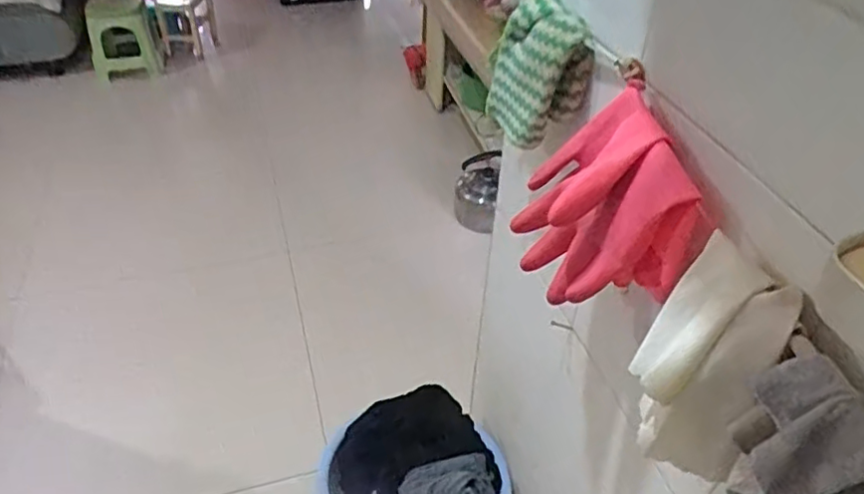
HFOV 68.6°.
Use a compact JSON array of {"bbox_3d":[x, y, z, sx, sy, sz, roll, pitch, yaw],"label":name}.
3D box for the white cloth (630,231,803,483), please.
[{"bbox_3d":[0.186,0.077,0.437,0.079,0.131,0.095,20,45,20],"label":"white cloth"}]

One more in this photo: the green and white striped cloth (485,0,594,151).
[{"bbox_3d":[0.109,-0.182,0.669,0.057,0.139,0.114,-14,44,-17],"label":"green and white striped cloth"}]

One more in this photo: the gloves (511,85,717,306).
[{"bbox_3d":[0.141,-0.029,0.541,0.094,0.152,0.157,-7,42,-10],"label":"gloves"}]

